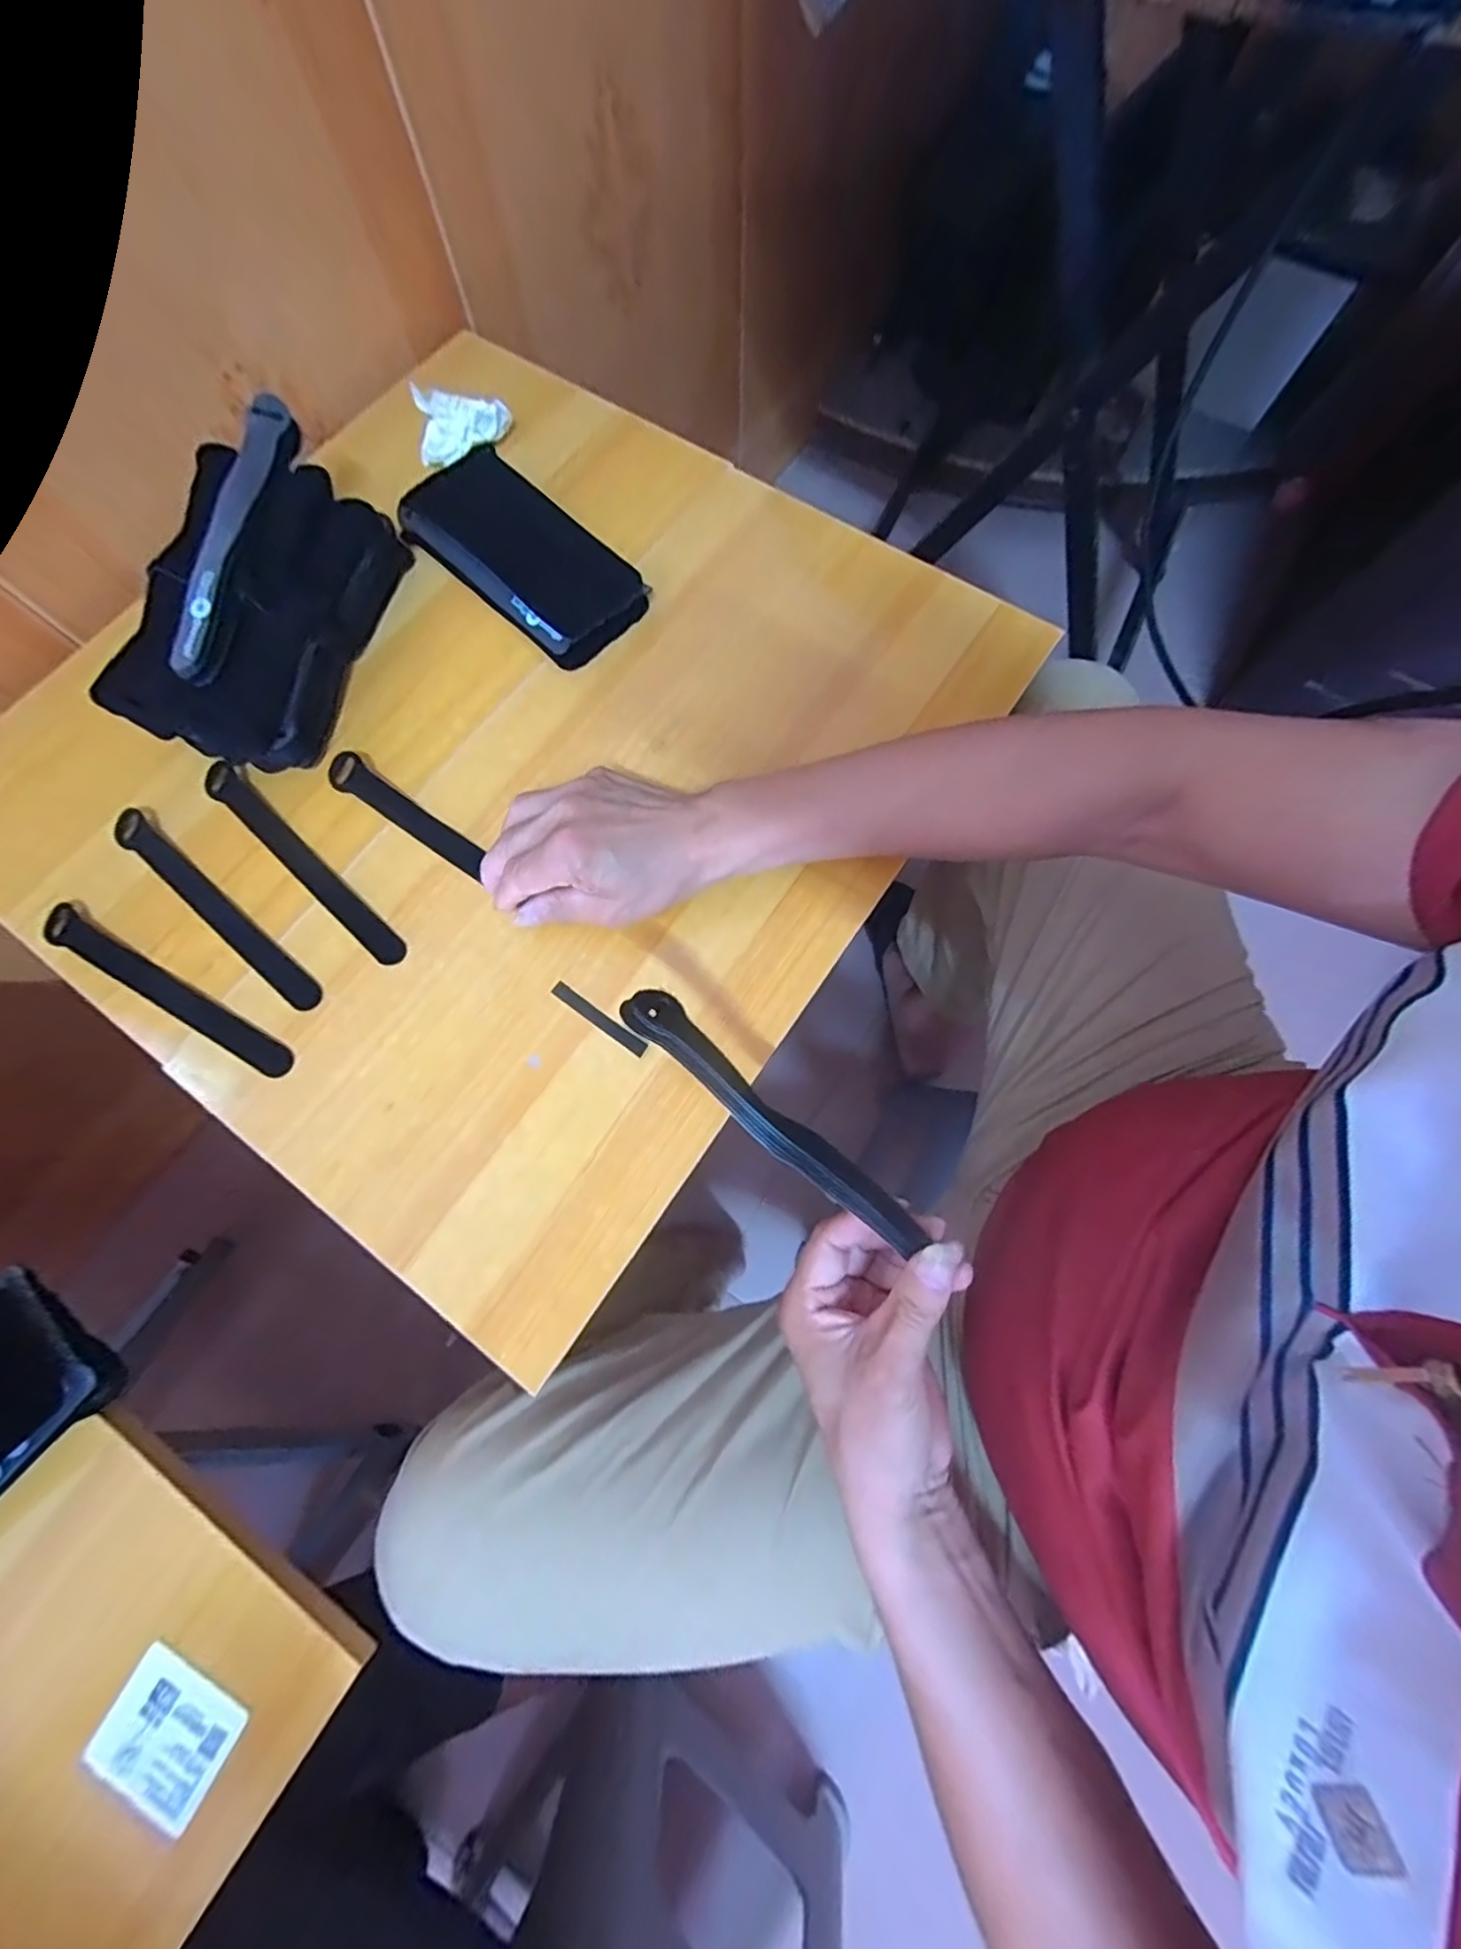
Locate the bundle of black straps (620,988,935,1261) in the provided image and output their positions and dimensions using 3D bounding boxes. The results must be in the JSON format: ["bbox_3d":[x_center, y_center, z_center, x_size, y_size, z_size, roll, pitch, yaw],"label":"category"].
[{"bbox_3d":[0.020,0.066,0.285,0.169,0.019,0.022,40,79,1],"label":"bundle of black straps"}]

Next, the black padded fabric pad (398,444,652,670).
[{"bbox_3d":[-0.152,-0.310,0.462,0.207,0.027,0.087,42,79,11],"label":"black padded fabric pad"}]

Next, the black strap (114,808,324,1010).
[{"bbox_3d":[-0.335,-0.042,0.405,0.194,0.007,0.022,39,79,11],"label":"black strap"}]

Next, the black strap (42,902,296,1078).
[{"bbox_3d":[-0.353,0.010,0.391,0.197,0.005,0.022,27,77,8],"label":"black strap"}]

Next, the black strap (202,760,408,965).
[{"bbox_3d":[-0.282,-0.074,0.412,0.194,0.004,0.021,43,81,10],"label":"black strap"}]

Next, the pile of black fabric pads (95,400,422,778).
[{"bbox_3d":[-0.314,-0.254,0.422,0.123,0.080,0.217,15,75,5],"label":"pile of black fabric pads"}]

